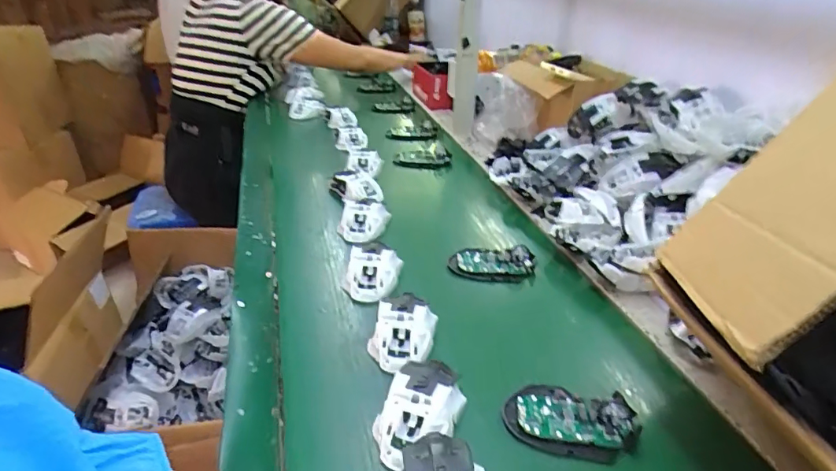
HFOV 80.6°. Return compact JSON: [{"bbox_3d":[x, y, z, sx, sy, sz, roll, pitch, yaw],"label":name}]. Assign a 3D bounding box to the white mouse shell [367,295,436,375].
[{"bbox_3d":[-0.014,0.101,0.544,0.069,0.035,0.105,10,37,8],"label":"white mouse shell"}]

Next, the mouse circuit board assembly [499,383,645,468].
[{"bbox_3d":[0.140,0.167,0.449,0.115,0.028,0.067,13,37,12],"label":"mouse circuit board assembly"}]

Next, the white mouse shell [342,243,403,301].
[{"bbox_3d":[-0.060,0.046,0.644,0.068,0.036,0.092,12,37,10],"label":"white mouse shell"}]

